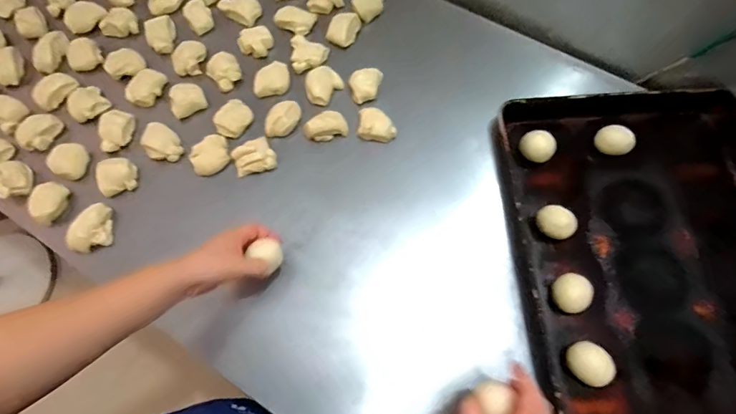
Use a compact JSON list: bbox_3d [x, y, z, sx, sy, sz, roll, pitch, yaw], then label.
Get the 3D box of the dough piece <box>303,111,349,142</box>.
[{"bbox_3d":[-0.074,-0.139,0.699,0.075,0.037,0.043,-20,69,-7],"label":"dough piece"}]

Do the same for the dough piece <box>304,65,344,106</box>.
[{"bbox_3d":[-0.077,-0.216,0.730,0.065,0.032,0.064,0,68,1],"label":"dough piece"}]

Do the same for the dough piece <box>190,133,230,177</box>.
[{"bbox_3d":[-0.266,-0.086,0.684,0.066,0.050,0.053,-24,70,-9],"label":"dough piece"}]

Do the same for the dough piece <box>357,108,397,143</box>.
[{"bbox_3d":[0.016,-0.140,0.697,0.067,0.045,0.055,6,68,3],"label":"dough piece"}]

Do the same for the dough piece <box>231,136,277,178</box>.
[{"bbox_3d":[-0.190,-0.082,0.686,0.070,0.048,0.052,-20,69,-7],"label":"dough piece"}]

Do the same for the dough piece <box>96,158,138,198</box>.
[{"bbox_3d":[-0.415,-0.052,0.672,0.057,0.033,0.050,-20,69,-7],"label":"dough piece"}]

